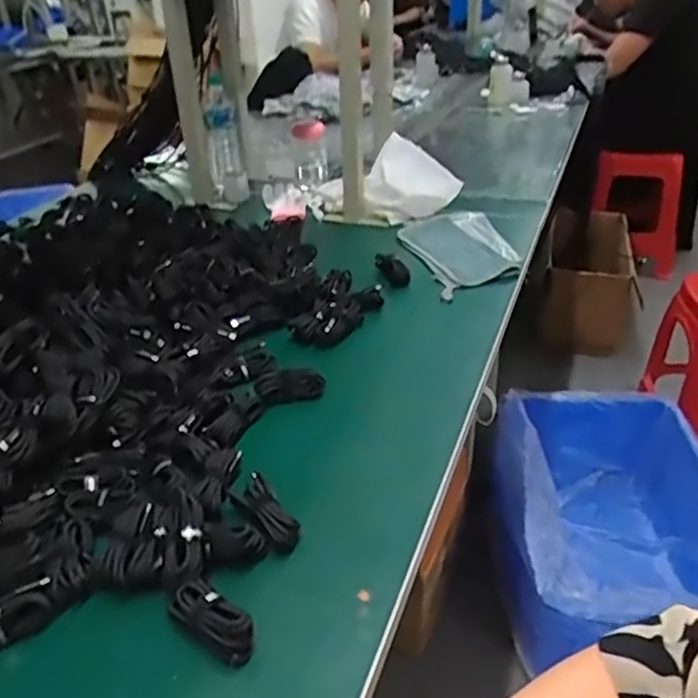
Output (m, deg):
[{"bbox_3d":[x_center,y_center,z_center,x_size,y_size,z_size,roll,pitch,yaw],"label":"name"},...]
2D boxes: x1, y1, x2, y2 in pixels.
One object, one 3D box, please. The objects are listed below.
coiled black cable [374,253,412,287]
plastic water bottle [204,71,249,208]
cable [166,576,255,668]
[{"bbox_3d":[0.070,-0.124,1.000,0.038,0.032,0.077,-12,34,-14],"label":"coiled black cable"},{"bbox_3d":[-0.260,-0.431,1.352,0.065,0.255,0.056,-10,8,-11],"label":"plastic water bottle"},{"bbox_3d":[-0.103,0.211,0.499,0.076,0.030,0.035,23,40,34],"label":"cable"}]

